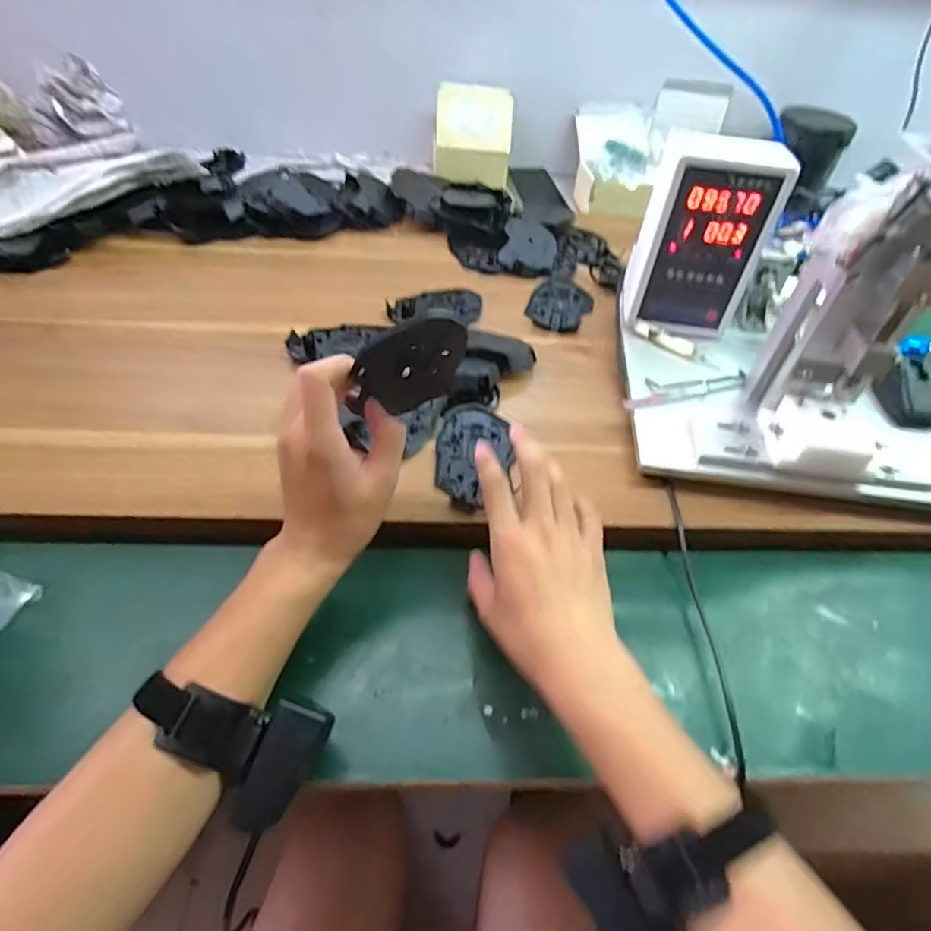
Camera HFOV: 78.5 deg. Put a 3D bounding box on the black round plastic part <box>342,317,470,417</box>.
[{"bbox_3d":[-0.037,-0.063,0.370,0.071,0.100,0.005,-8,65,-29],"label":"black round plastic part"}]

